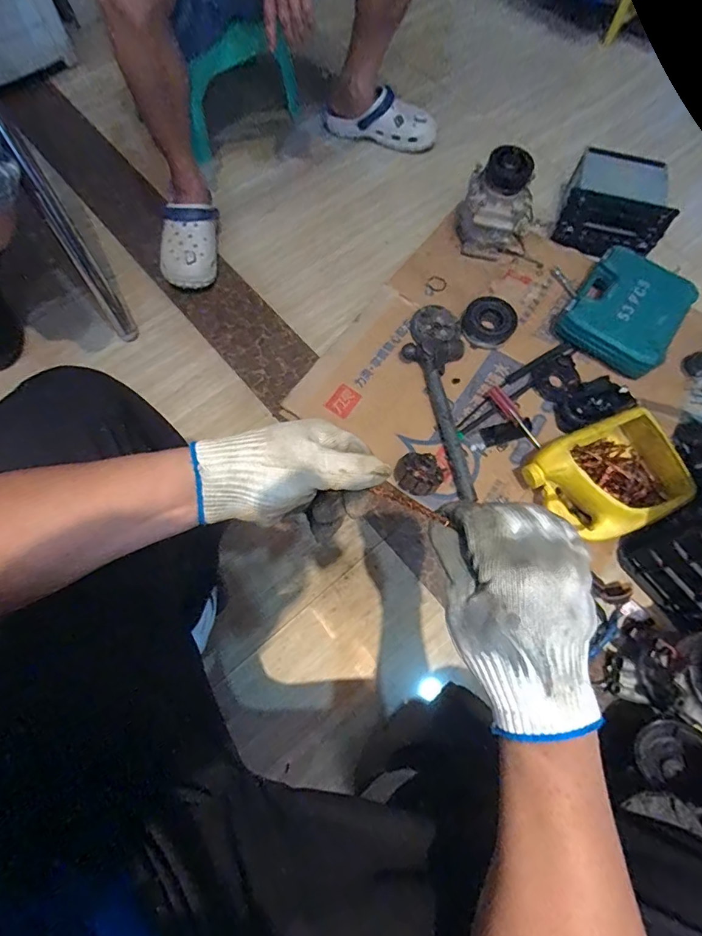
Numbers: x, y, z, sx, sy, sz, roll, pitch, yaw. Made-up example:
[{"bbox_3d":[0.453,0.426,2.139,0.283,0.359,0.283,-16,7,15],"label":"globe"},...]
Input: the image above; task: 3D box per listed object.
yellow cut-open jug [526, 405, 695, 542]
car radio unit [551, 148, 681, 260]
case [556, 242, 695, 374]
[{"bbox_3d":[0.424,0.018,0.765,0.225,0.098,0.179,-26,73,-10],"label":"yellow cut-open jug"},{"bbox_3d":[0.580,-0.573,1.025,0.218,0.108,0.182,20,71,6],"label":"car radio unit"},{"bbox_3d":[0.552,-0.312,0.931,0.203,0.078,0.245,36,73,12],"label":"case"}]

